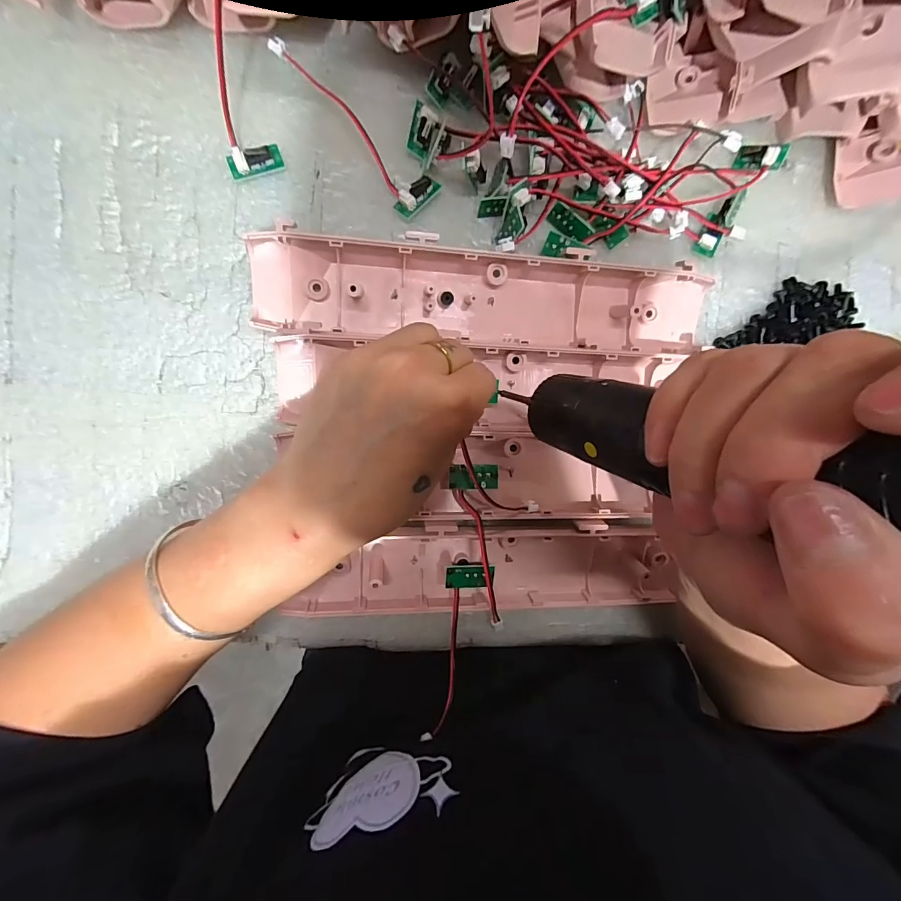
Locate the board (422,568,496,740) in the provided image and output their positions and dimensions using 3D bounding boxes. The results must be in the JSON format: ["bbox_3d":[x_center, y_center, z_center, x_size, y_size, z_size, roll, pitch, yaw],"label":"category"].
[{"bbox_3d":[0.004,0.117,0.250,0.029,0.029,0.100,9,91,-9],"label":"board"}]

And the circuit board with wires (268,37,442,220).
[{"bbox_3d":[-0.055,-0.188,0.237,0.027,0.014,0.115,-45,98,-4],"label":"circuit board with wires"}]

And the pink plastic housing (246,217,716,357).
[{"bbox_3d":[0.027,-0.096,0.246,0.273,0.026,0.060,1,92,-9],"label":"pink plastic housing"}]

